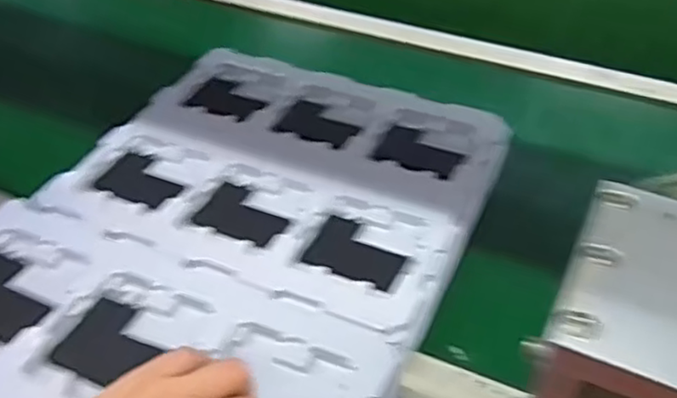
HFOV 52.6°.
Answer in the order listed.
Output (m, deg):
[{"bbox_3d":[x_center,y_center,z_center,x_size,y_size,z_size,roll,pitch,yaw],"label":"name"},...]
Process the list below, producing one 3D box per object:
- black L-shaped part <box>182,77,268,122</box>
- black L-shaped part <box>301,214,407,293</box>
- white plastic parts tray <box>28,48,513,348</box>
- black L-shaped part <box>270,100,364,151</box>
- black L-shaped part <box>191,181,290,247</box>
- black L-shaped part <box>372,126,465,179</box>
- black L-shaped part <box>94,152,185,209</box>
[{"bbox_3d":[-0.108,-0.099,0.677,0.073,0.006,0.064,17,45,18],"label":"black L-shaped part"},{"bbox_3d":[0.015,0.039,0.516,0.070,0.004,0.055,17,46,19],"label":"black L-shaped part"},{"bbox_3d":[-0.039,-0.034,0.595,0.325,0.021,0.287,18,46,19],"label":"white plastic parts tray"},{"bbox_3d":[-0.016,-0.072,0.644,0.071,0.004,0.058,17,46,18],"label":"black L-shaped part"},{"bbox_3d":[-0.074,0.012,0.547,0.070,0.004,0.055,18,46,19],"label":"black L-shaped part"},{"bbox_3d":[0.073,-0.044,0.609,0.077,0.006,0.054,22,47,23],"label":"black L-shaped part"},{"bbox_3d":[-0.164,-0.016,0.580,0.074,0.007,0.051,21,47,22],"label":"black L-shaped part"}]

